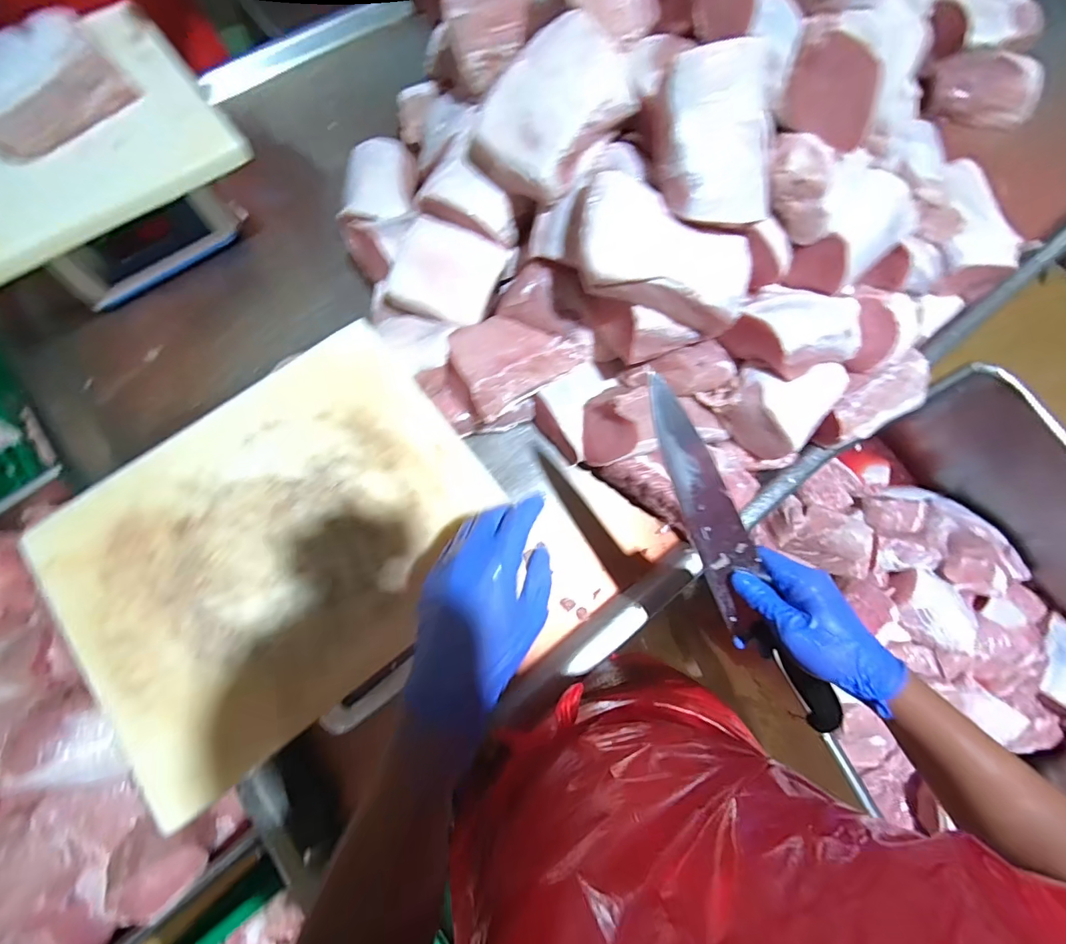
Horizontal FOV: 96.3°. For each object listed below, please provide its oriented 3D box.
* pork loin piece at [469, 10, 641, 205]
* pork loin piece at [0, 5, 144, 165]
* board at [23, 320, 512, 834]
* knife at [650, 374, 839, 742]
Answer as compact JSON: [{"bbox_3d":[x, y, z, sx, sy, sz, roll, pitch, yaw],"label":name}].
[{"bbox_3d":[0.023,-0.394,0.532,0.130,0.065,0.173,42,103,1],"label":"pork loin piece"},{"bbox_3d":[-0.585,-0.454,0.560,0.180,0.062,0.128,-40,78,-13],"label":"pork loin piece"},{"bbox_3d":[-0.235,0.060,0.445,0.373,0.023,0.304,-36,78,-12],"label":"board"},{"bbox_3d":[0.176,0.085,0.418,0.045,0.030,0.355,-31,100,-11],"label":"knife"}]

